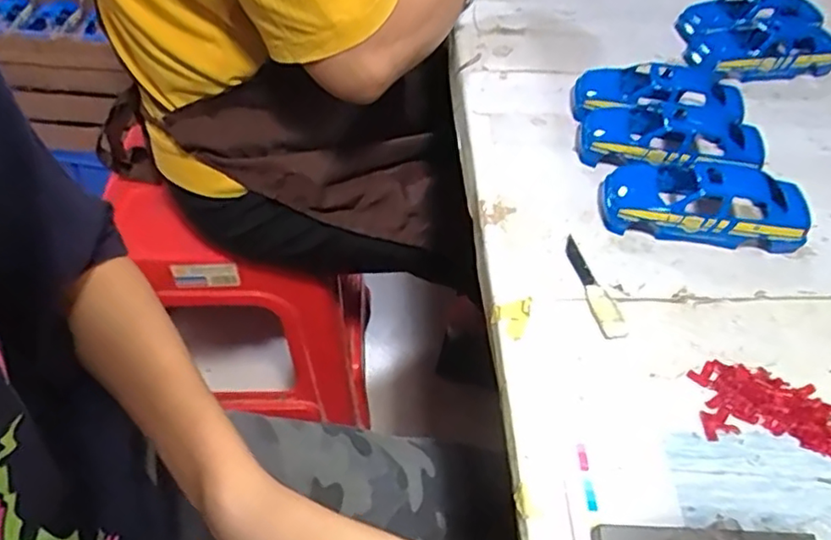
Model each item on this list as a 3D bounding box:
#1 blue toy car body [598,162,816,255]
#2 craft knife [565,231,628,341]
[{"bbox_3d":[0.192,-0.050,0.414,0.126,0.041,0.056,10,50,5],"label":"blue toy car body"},{"bbox_3d":[0.110,0.009,0.382,0.015,0.004,0.080,-6,51,-9],"label":"craft knife"}]

